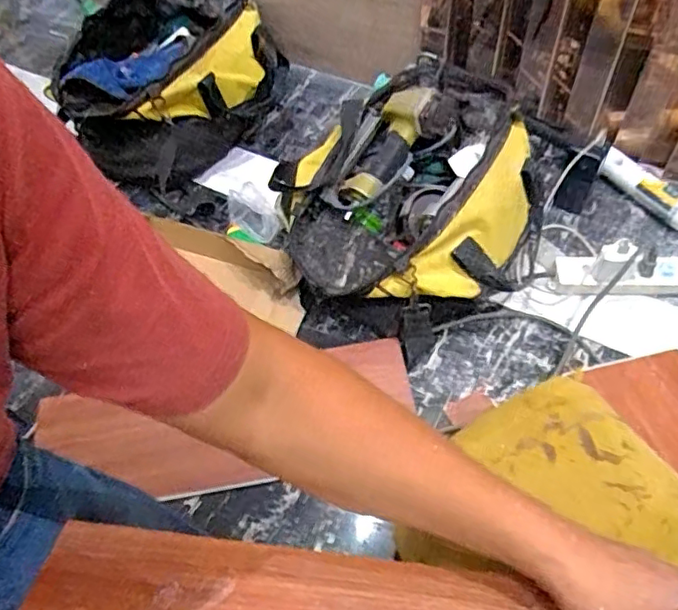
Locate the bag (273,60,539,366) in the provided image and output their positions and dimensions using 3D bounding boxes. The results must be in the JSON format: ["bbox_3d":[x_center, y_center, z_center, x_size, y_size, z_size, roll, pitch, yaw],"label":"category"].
[{"bbox_3d":[0.130,-0.186,0.950,0.400,0.201,0.475,32,63,22],"label":"bag"}]

